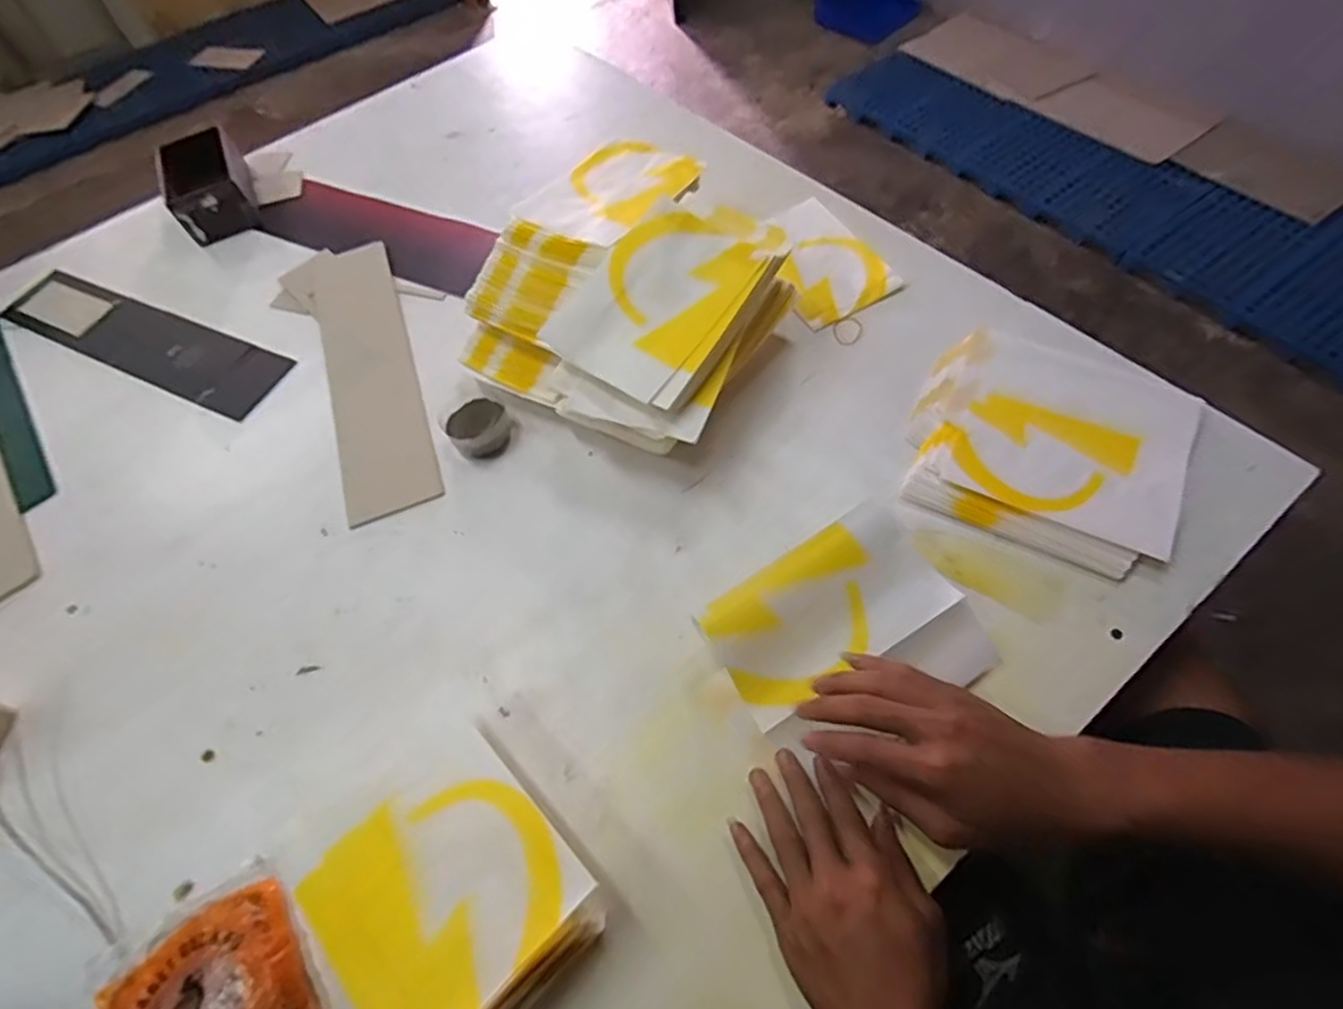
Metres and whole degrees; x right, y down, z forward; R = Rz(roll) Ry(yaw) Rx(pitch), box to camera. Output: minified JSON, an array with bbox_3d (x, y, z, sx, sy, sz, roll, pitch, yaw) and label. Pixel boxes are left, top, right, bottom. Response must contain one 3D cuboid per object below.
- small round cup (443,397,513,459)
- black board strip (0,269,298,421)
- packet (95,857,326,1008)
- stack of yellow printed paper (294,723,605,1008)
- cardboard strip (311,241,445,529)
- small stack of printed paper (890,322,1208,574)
[{"bbox_3d":[-0.182,-0.072,0.649,0.050,0.034,0.060,5,59,9],"label":"small round cup"},{"bbox_3d":[-0.623,-0.197,0.799,0.427,0.005,0.090,21,63,18],"label":"black board strip"},{"bbox_3d":[-0.292,0.312,0.428,0.112,0.034,0.130,-34,61,-14],"label":"packet"},{"bbox_3d":[-0.134,0.241,0.428,0.141,0.066,0.156,-41,61,-17],"label":"stack of yellow printed paper"},{"bbox_3d":[-0.324,-0.151,0.732,0.091,0.004,0.398,-22,59,-6],"label":"cardboard strip"},{"bbox_3d":[0.318,-0.054,0.579,0.207,0.029,0.207,23,64,19],"label":"small stack of printed paper"}]

